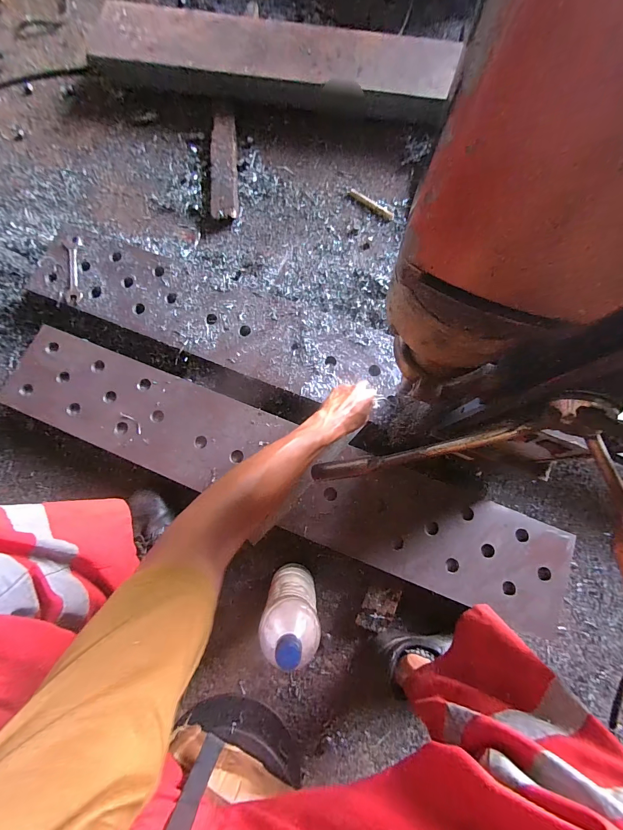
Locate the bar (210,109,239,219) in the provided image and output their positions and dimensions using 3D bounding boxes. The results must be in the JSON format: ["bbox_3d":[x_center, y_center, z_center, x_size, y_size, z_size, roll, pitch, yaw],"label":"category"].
[{"bbox_3d":[-0.236,-0.672,0.897,0.066,0.034,0.315,-3,78,-1],"label":"bar"}]

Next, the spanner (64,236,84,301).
[{"bbox_3d":[-0.533,-0.333,0.743,0.037,0.006,0.162,-9,78,-2],"label":"spanner"}]

